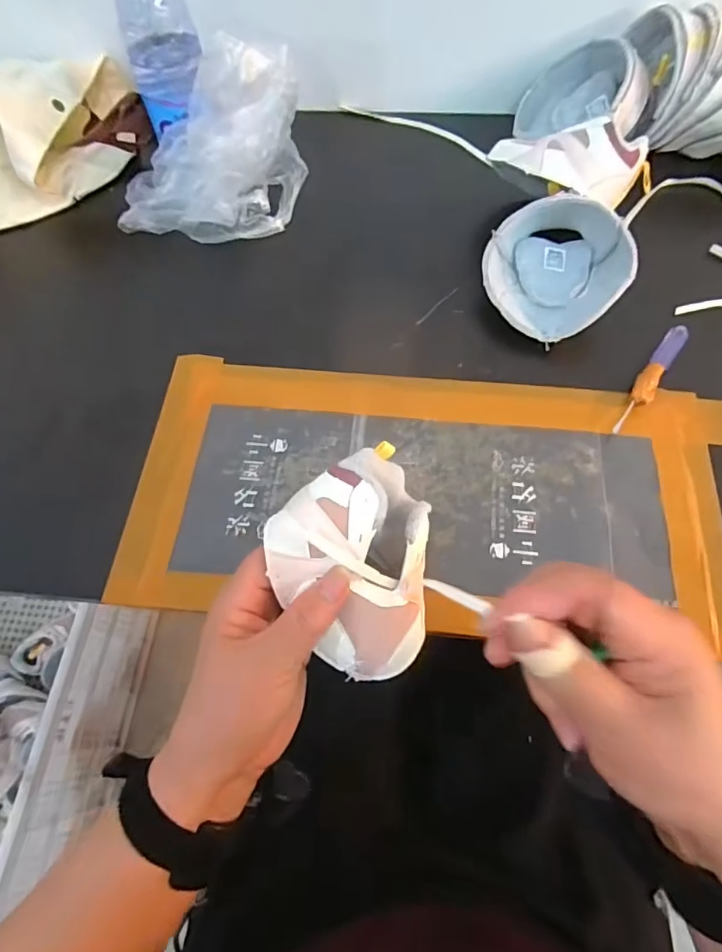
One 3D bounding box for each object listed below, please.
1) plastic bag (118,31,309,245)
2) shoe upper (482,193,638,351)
[{"bbox_3d":[-0.145,-0.296,0.474,0.182,0.134,0.097,-7,64,-1],"label":"plastic bag"},{"bbox_3d":[0.168,-0.180,0.444,0.113,0.065,0.119,-1,64,2],"label":"shoe upper"}]

